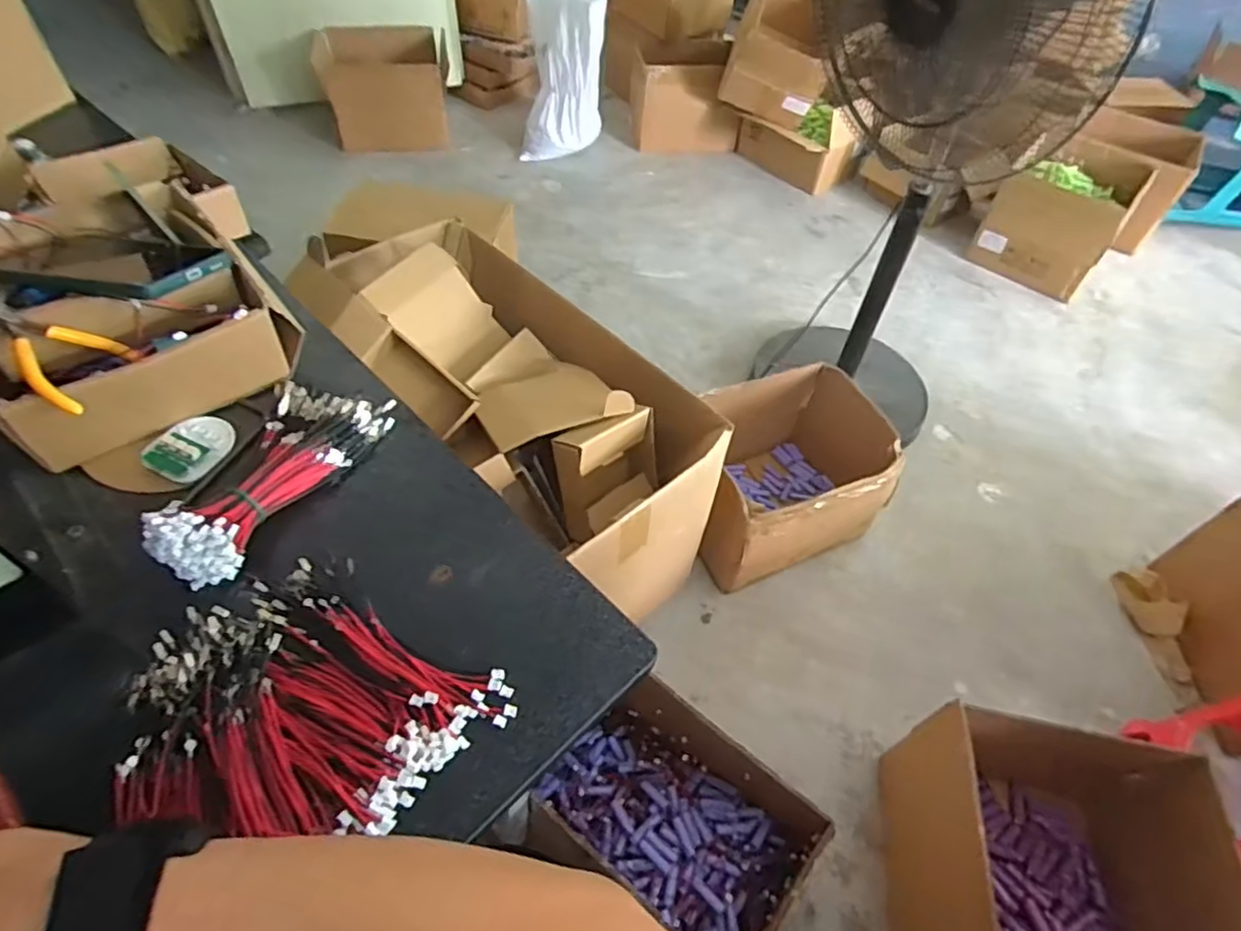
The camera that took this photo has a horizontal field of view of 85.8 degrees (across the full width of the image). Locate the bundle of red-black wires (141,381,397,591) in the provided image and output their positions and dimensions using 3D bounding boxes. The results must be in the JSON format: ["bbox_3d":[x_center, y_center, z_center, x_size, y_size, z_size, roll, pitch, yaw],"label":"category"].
[{"bbox_3d":[-0.243,0.002,0.466,0.087,0.050,0.171,15,52,7],"label":"bundle of red-black wires"}]

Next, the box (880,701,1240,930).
[{"bbox_3d":[0.566,0.548,0.881,0.352,0.295,0.346,11,52,3],"label":"box"}]

